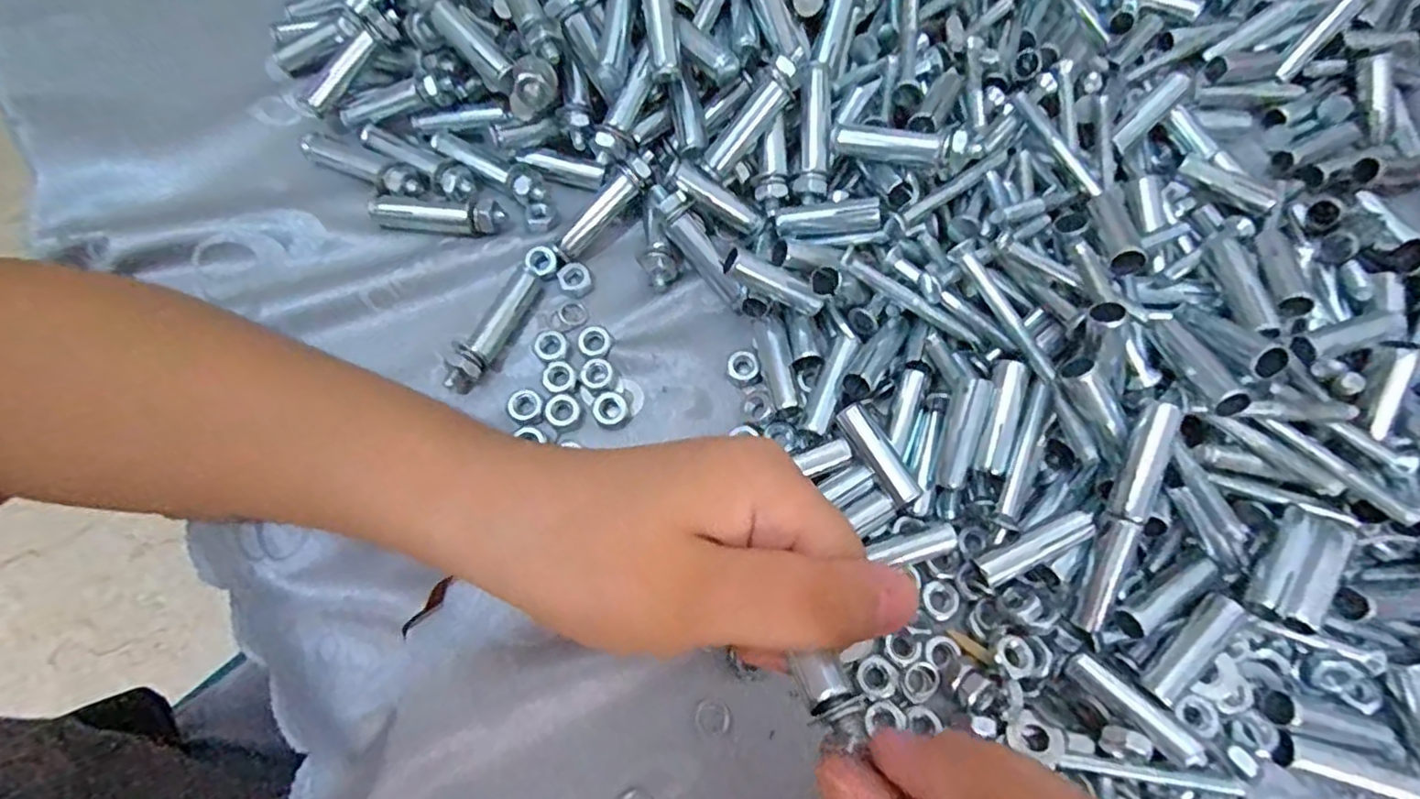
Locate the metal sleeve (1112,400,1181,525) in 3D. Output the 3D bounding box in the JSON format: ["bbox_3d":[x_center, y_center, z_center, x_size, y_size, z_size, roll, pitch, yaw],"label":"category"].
[{"bbox_3d":[0.140,0.020,0.210,0.011,0.007,0.039,19,90,5],"label":"metal sleeve"}]

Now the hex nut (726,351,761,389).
[{"bbox_3d":[0.013,-0.013,0.255,0.013,0.005,0.014,15,71,4],"label":"hex nut"}]

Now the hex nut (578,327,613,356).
[{"bbox_3d":[-0.045,-0.023,0.257,0.013,0.004,0.014,-17,72,-7],"label":"hex nut"}]

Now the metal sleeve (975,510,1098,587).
[{"bbox_3d":[0.107,0.049,0.216,0.039,0.009,0.010,-27,73,3],"label":"metal sleeve"}]

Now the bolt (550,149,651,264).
[{"bbox_3d":[-0.043,-0.077,0.265,0.009,0.010,0.054,45,95,13],"label":"bolt"}]

